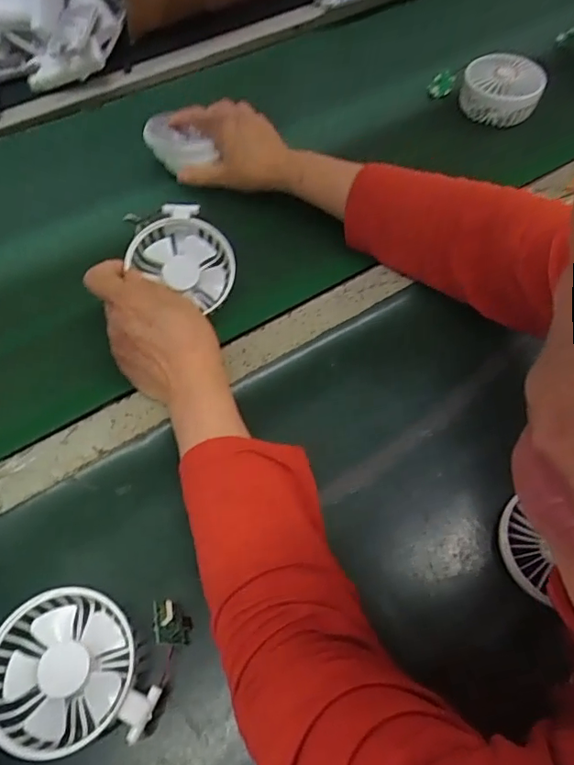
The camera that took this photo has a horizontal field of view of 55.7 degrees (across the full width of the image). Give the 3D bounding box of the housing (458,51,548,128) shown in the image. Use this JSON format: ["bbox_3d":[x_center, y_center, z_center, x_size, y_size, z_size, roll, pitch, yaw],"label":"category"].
[{"bbox_3d":[0.252,-0.344,0.639,0.091,0.049,0.078,13,59,9],"label":"housing"}]

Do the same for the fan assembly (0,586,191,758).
[{"bbox_3d":[-0.129,0.183,0.346,0.112,0.038,0.088,5,58,4],"label":"fan assembly"}]

